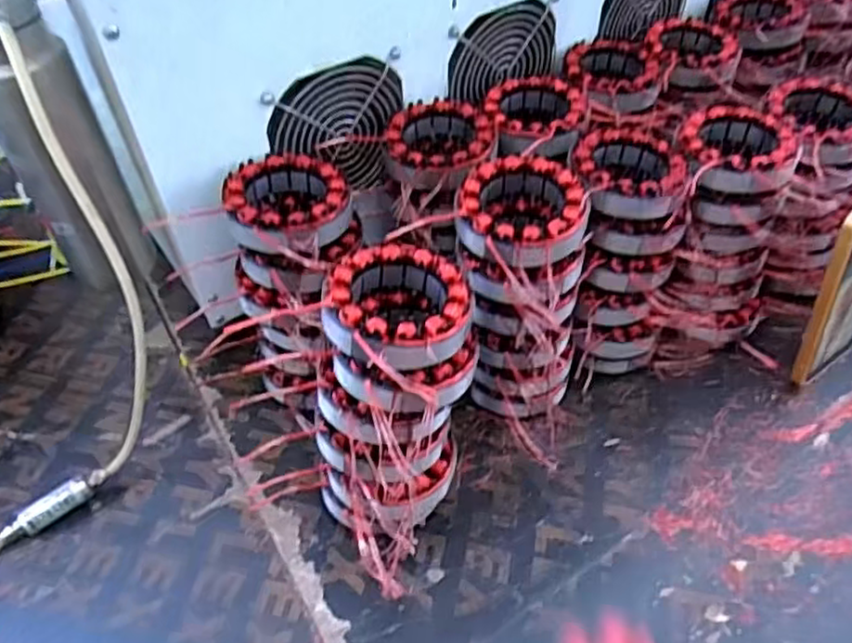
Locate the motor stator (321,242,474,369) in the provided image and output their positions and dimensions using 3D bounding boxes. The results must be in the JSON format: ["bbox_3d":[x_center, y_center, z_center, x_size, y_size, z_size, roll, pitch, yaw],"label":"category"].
[{"bbox_3d":[-0.015,-0.006,0.399,0.082,0.038,0.100,4,48,5],"label":"motor stator"}]

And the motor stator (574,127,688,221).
[{"bbox_3d":[0.150,-0.110,0.506,0.076,0.032,0.081,9,49,10],"label":"motor stator"}]

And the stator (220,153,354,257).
[{"bbox_3d":[-0.092,-0.076,0.475,0.090,0.040,0.088,-1,48,1],"label":"stator"}]

